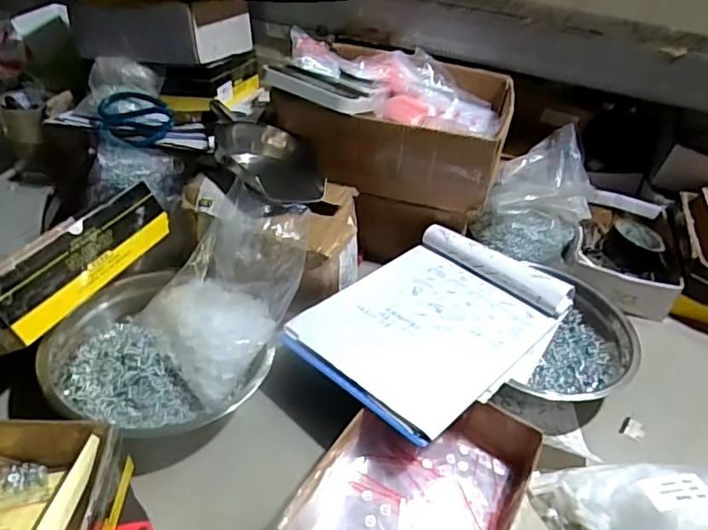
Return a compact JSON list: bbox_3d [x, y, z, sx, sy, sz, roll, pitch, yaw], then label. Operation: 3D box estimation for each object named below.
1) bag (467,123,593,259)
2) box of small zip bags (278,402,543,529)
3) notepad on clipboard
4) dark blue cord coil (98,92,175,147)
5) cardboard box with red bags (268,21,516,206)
[{"bbox_3d":[0.301,-0.117,0.940,0.168,0.139,0.200,19,40,13],"label":"bag"},{"bbox_3d":[0.068,0.228,0.575,0.181,0.067,0.259,27,43,23],"label":"box of small zip bags"},{"bbox_3d":[0.098,0.062,0.701,0.232,0.039,0.320,35,47,30],"label":"notepad on clipboard"},{"bbox_3d":[-0.334,-0.225,0.877,0.103,0.038,0.111,-22,48,-32],"label":"dark blue cord coil"},{"bbox_3d":[0.063,-0.236,0.879,0.337,0.142,0.264,13,39,7],"label":"cardboard box with red bags"}]

